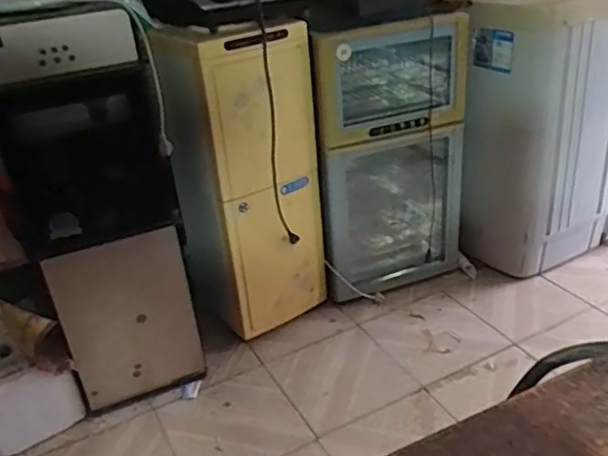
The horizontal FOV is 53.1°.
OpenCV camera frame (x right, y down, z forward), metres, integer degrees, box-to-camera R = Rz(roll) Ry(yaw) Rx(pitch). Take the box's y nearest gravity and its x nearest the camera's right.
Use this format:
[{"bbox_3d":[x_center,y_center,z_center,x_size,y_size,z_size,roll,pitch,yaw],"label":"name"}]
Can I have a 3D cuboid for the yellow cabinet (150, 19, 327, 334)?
[{"bbox_3d":[-0.151,-0.129,1.567,0.300,0.780,0.316,-25,35,-31],"label":"yellow cabinet"}]

